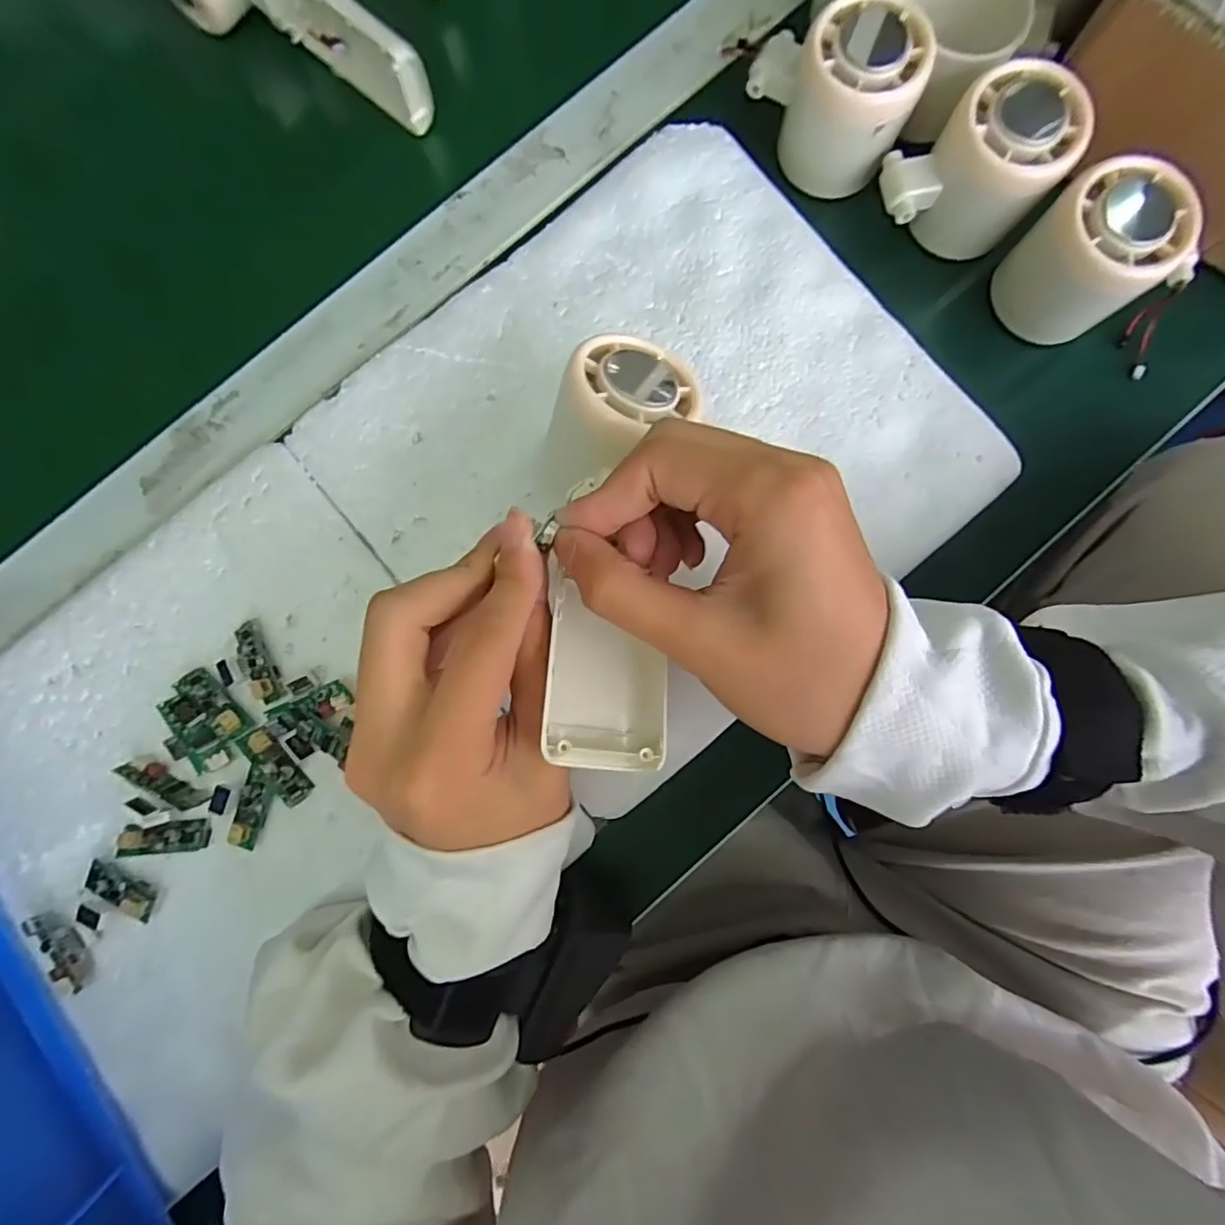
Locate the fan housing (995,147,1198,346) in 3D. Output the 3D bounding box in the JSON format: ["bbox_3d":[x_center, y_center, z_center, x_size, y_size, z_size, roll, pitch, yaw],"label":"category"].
[{"bbox_3d":[0.228,-0.167,0.263,0.065,0.051,0.058,-31,87,-1],"label":"fan housing"}]

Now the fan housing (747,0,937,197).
[{"bbox_3d":[0.104,-0.247,0.268,0.076,0.047,0.054,30,87,2],"label":"fan housing"}]

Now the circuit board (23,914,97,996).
[{"bbox_3d":[-0.246,0.151,0.256,0.018,0.007,0.038,-35,87,-2],"label":"circuit board"}]

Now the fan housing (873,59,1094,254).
[{"bbox_3d":[0.168,-0.203,0.265,0.067,0.050,0.057,-34,87,-2],"label":"fan housing"}]

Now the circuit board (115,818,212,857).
[{"bbox_3d":[-0.204,0.102,0.258,0.039,0.004,0.014,-6,87,0],"label":"circuit board"}]

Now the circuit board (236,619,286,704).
[{"bbox_3d":[-0.166,0.023,0.266,0.013,0.005,0.039,-24,87,-1],"label":"circuit board"}]

